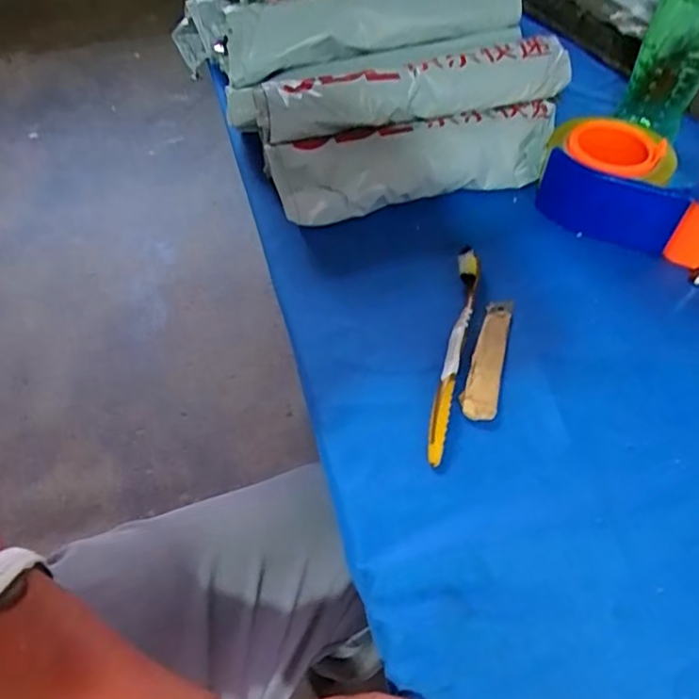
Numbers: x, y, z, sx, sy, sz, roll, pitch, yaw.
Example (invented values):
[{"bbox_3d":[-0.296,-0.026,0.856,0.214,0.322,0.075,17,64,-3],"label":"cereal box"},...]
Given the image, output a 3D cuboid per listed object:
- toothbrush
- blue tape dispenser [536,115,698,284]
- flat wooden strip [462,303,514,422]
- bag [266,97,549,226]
[{"bbox_3d":[0.076,-0.002,0.419,0.017,0.016,0.180,11,55,8],"label":"toothbrush"},{"bbox_3d":[0.246,-0.141,0.499,0.153,0.056,0.099,23,58,16],"label":"blue tape dispenser"},{"bbox_3d":[0.101,0.004,0.424,0.024,0.005,0.107,13,55,9],"label":"flat wooden strip"},{"bbox_3d":[0.063,-0.166,0.518,0.260,0.055,0.072,-15,56,-10],"label":"bag"}]

